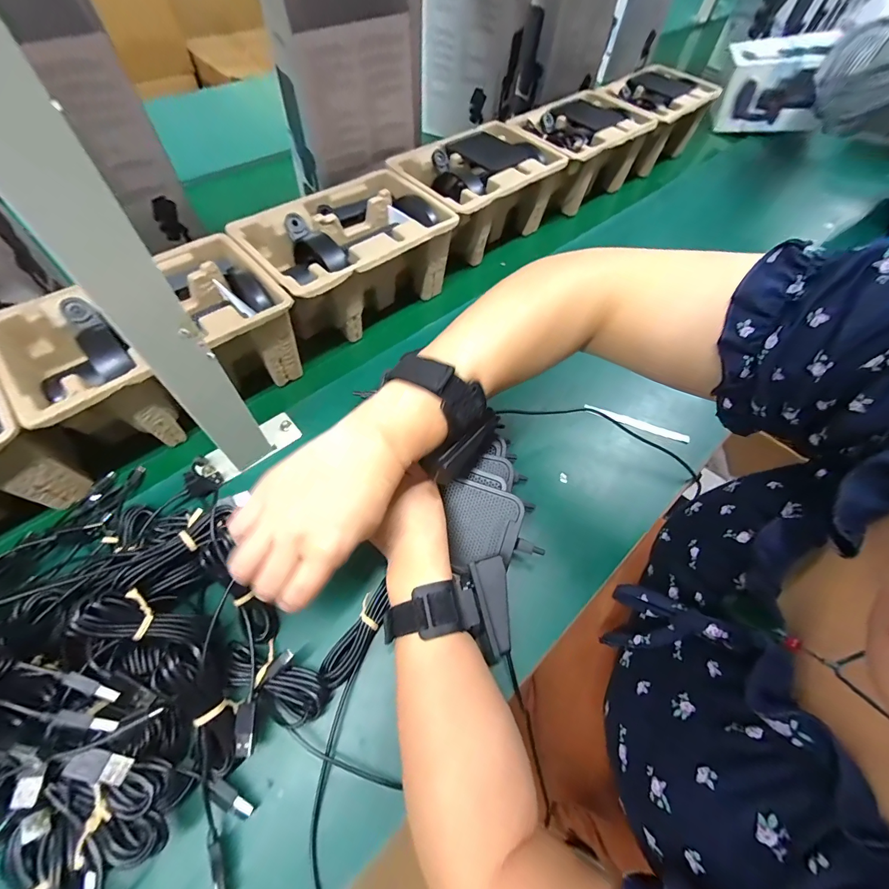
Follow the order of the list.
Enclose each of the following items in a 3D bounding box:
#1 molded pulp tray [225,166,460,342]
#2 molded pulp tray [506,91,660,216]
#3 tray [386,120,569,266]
[{"bbox_3d":[-0.113,-0.233,0.489,0.227,0.103,0.148,-38,68,-22],"label":"molded pulp tray"},{"bbox_3d":[0.232,-0.502,0.682,0.237,0.113,0.153,-39,69,-23],"label":"molded pulp tray"},{"bbox_3d":[0.050,-0.370,0.588,0.231,0.112,0.159,-39,68,-22],"label":"tray"}]

